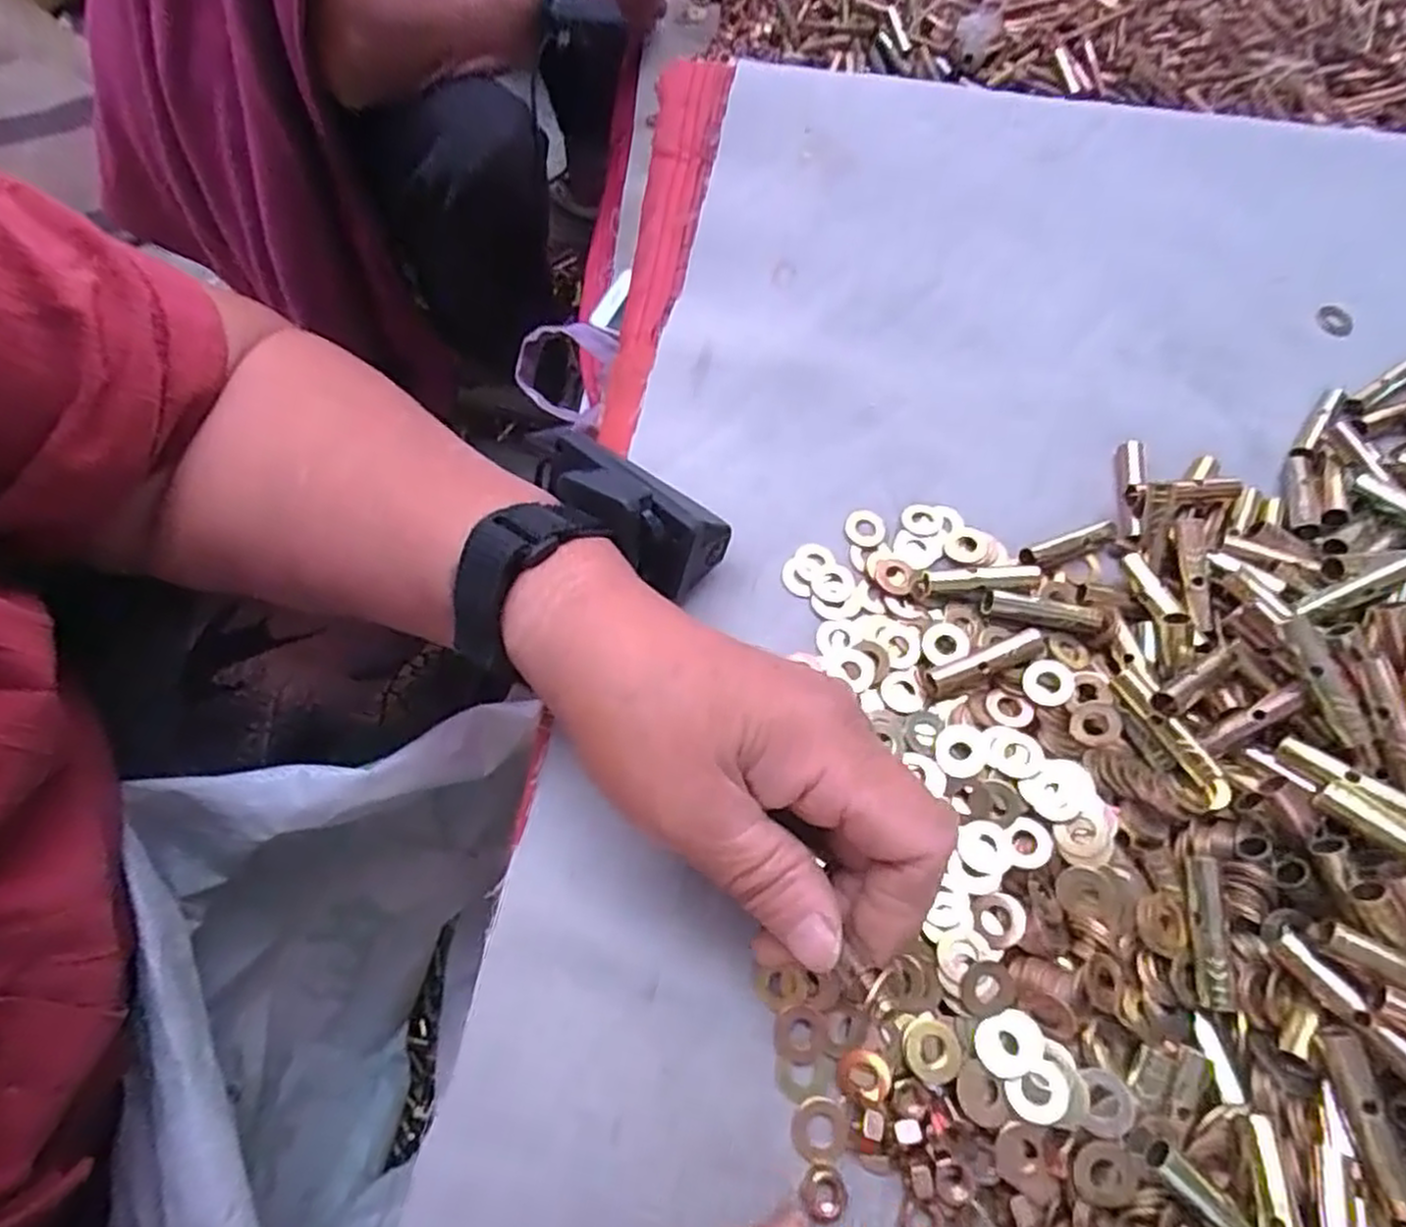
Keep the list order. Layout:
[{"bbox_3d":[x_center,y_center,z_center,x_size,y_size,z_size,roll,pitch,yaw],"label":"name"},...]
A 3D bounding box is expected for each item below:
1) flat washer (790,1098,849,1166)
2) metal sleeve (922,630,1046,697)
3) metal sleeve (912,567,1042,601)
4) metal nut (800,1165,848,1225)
[{"bbox_3d":[0.035,0.153,0.226,0.016,0.004,0.017,1,65,-1],"label":"flat washer"},{"bbox_3d":[0.102,0.018,0.276,0.046,0.011,0.009,-18,67,-10],"label":"metal sleeve"},{"bbox_3d":[0.105,-0.011,0.292,0.047,0.008,0.012,1,65,-1],"label":"metal sleeve"},{"bbox_3d":[0.035,0.168,0.221,0.012,0.004,0.013,1,65,-1],"label":"metal nut"}]

